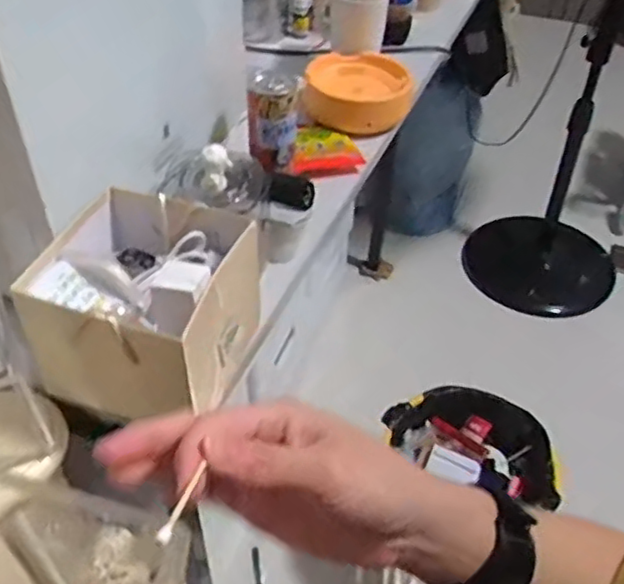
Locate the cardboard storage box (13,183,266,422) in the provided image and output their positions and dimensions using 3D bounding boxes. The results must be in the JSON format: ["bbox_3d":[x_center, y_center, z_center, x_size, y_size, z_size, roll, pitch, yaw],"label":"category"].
[{"bbox_3d":[-0.135,0.005,0.532,0.149,0.108,0.146,13,45,13],"label":"cardboard storage box"}]

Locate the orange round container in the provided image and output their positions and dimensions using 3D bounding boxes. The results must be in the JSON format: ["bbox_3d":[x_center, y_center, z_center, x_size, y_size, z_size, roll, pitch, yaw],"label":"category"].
[{"bbox_3d":[0.058,-0.249,0.850,0.136,0.062,0.116,6,44,6],"label":"orange round container"}]

